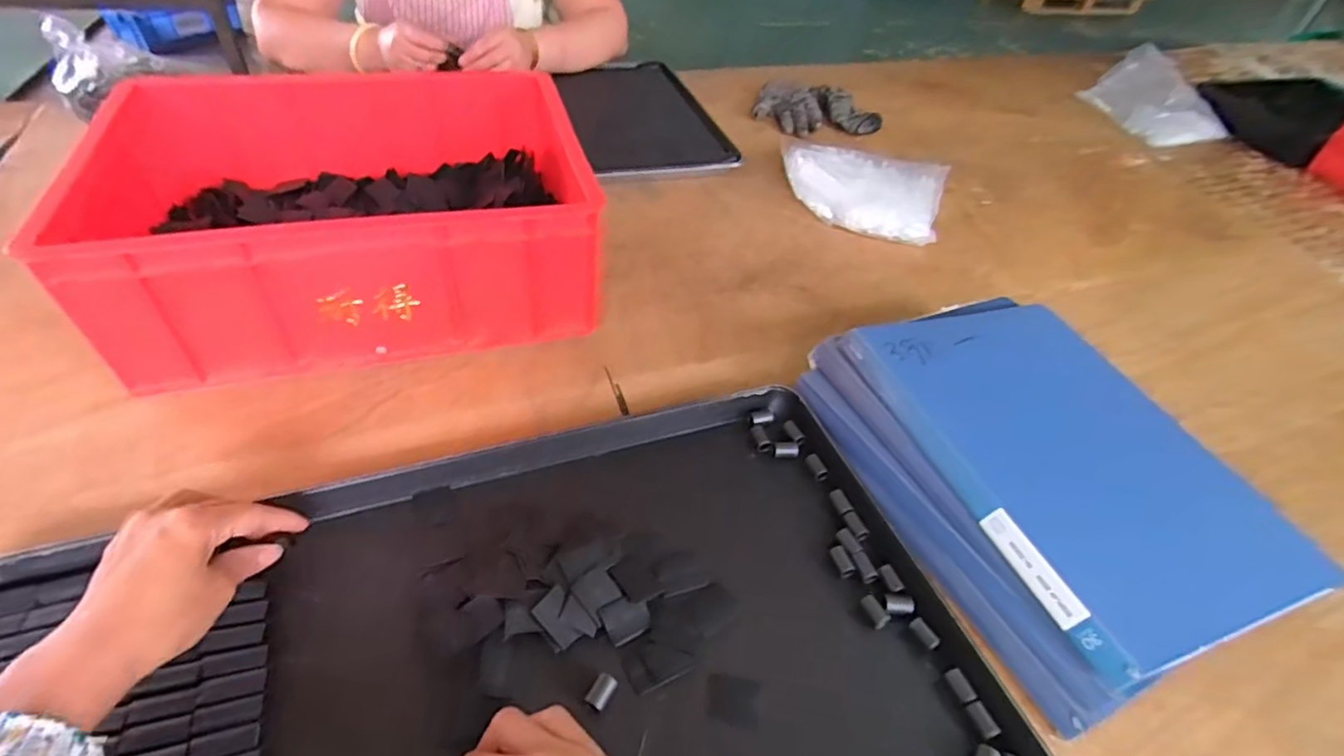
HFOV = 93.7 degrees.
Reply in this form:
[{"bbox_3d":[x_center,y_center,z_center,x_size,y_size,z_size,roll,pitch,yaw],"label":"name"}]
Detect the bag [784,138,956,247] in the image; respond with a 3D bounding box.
[{"bbox_3d":[0.256,-0.264,0.855,0.222,0.033,0.194,15,45,9],"label":"bag"}]

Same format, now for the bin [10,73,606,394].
[{"bbox_3d":[-0.294,-0.161,0.610,0.389,0.148,0.286,-10,48,-16],"label":"bin"}]

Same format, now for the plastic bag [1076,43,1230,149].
[{"bbox_3d":[0.900,-0.524,1.164,0.177,0.079,0.218,-10,48,-16],"label":"plastic bag"}]

